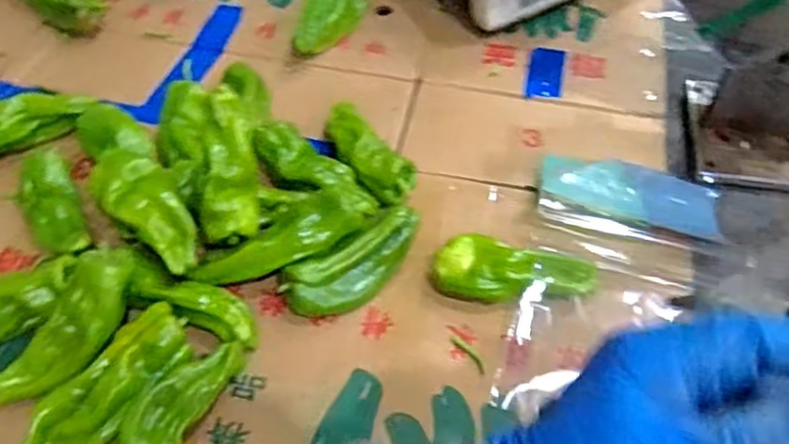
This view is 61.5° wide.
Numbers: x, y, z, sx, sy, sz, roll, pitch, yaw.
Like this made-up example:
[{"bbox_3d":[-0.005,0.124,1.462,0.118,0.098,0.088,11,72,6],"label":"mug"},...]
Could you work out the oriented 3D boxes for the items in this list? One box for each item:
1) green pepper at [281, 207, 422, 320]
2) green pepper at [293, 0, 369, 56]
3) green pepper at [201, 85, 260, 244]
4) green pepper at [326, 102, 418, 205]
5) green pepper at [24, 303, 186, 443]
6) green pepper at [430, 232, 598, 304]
[{"bbox_3d":[-0.034,0.044,0.631,0.145,0.044,0.051,-28,58,-18],"label":"green pepper"},{"bbox_3d":[-0.078,-0.279,0.861,0.057,0.062,0.170,13,55,11],"label":"green pepper"},{"bbox_3d":[-0.153,-0.058,0.619,0.045,0.042,0.148,-1,88,1],"label":"green pepper"},{"bbox_3d":[-0.032,-0.077,0.716,0.057,0.055,0.149,-28,57,-17],"label":"green pepper"},{"bbox_3d":[-0.240,0.146,0.555,0.057,0.054,0.165,32,61,23],"label":"green pepper"},{"bbox_3d":[0.112,0.053,0.623,0.152,0.038,0.064,12,55,11],"label":"green pepper"}]

